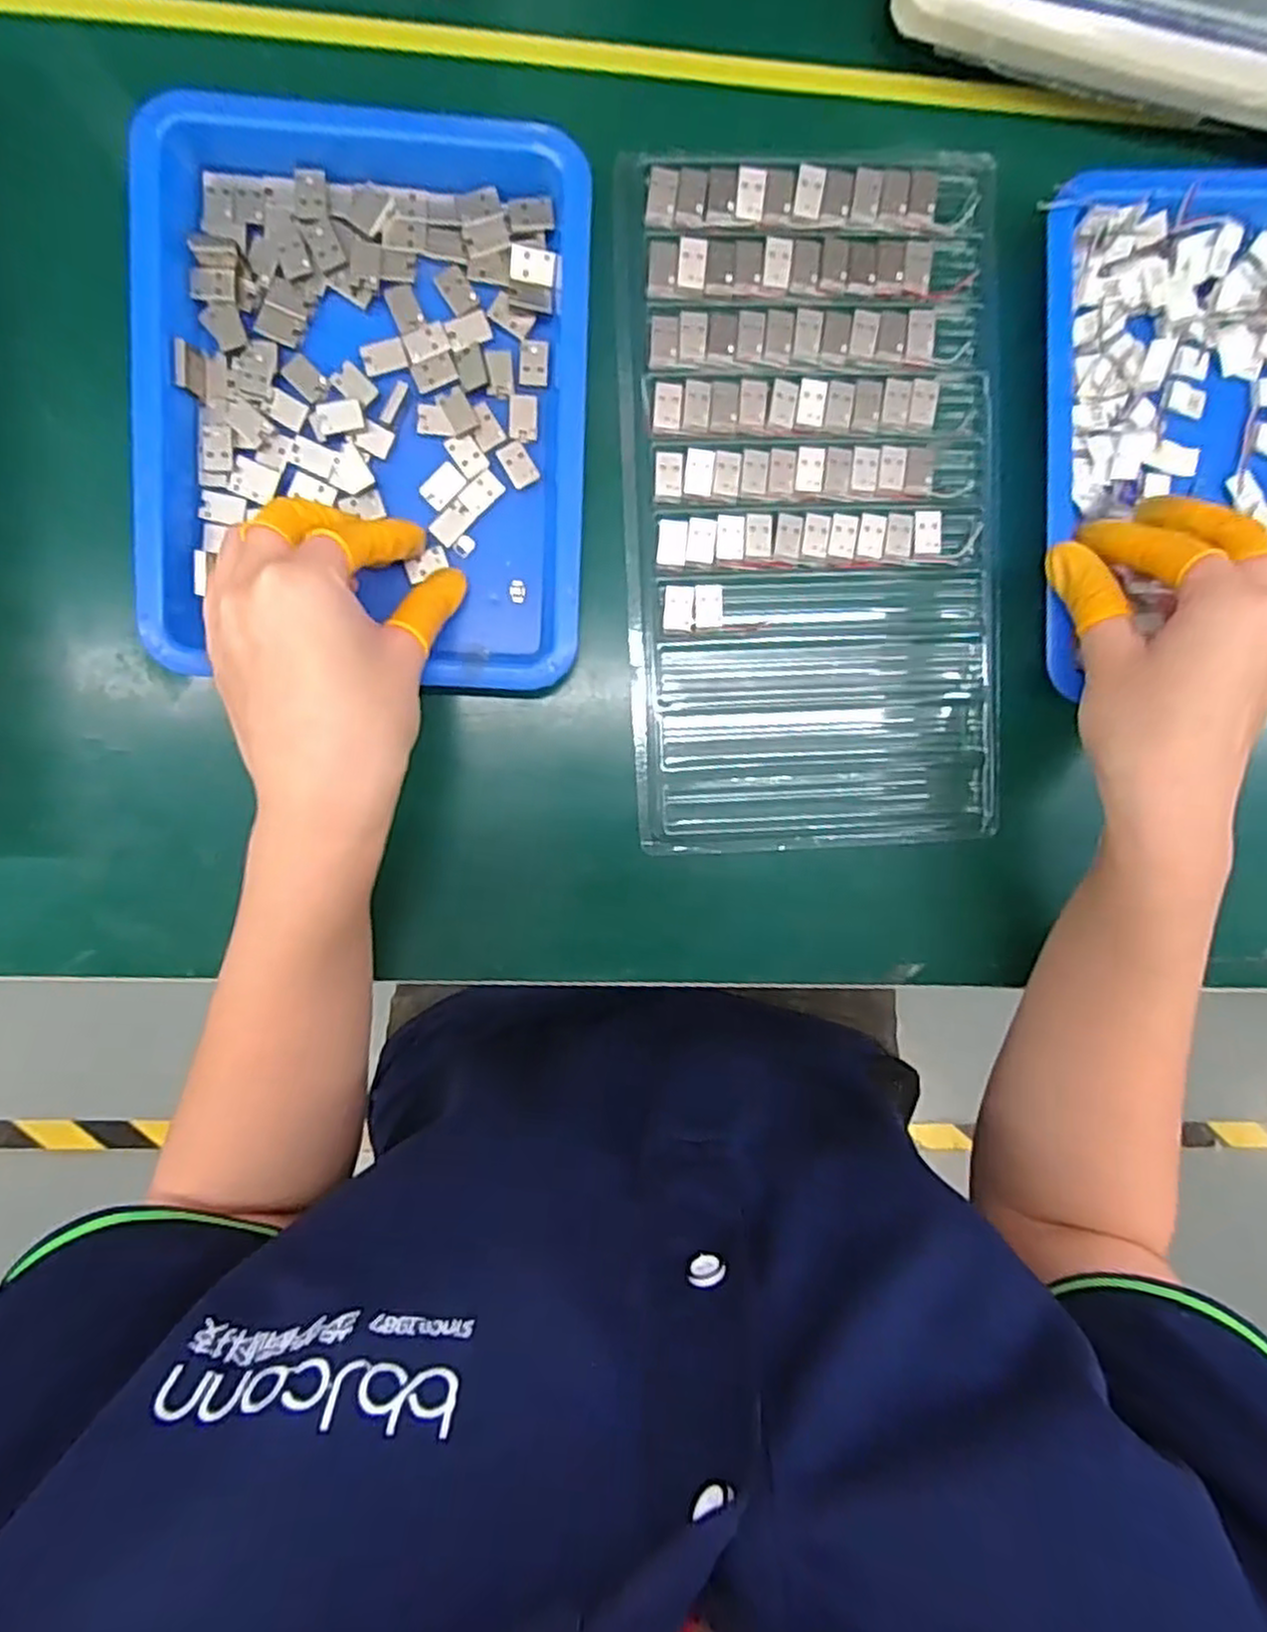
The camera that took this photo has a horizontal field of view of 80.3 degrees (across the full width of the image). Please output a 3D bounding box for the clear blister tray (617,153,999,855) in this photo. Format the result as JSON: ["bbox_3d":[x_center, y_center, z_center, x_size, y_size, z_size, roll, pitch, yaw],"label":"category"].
[{"bbox_3d":[0.079,-0.130,0.329,0.158,0.008,0.286,-3,96,-3],"label":"clear blister tray"}]

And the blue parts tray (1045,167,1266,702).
[{"bbox_3d":[0.257,-0.162,0.326,0.166,0.028,0.211,-3,96,-3],"label":"blue parts tray"}]

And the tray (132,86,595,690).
[{"bbox_3d":[-0.104,-0.167,0.304,0.170,0.031,0.216,2,95,-3],"label":"tray"}]

